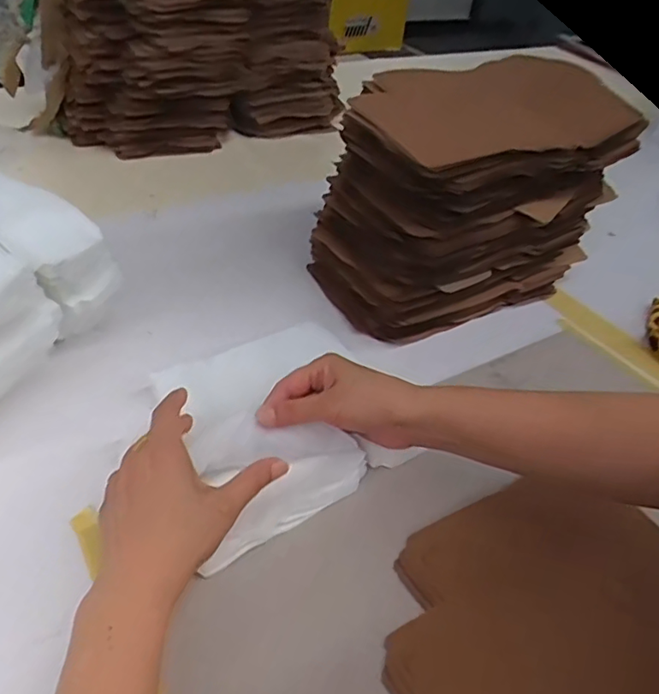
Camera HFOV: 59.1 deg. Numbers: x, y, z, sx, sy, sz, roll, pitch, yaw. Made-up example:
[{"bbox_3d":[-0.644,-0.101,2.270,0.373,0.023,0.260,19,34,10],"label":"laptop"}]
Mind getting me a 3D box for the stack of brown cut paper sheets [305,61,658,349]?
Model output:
[{"bbox_3d":[0.137,-0.153,0.633,0.279,0.211,0.194,-15,45,-24],"label":"stack of brown cut paper sheets"}]

